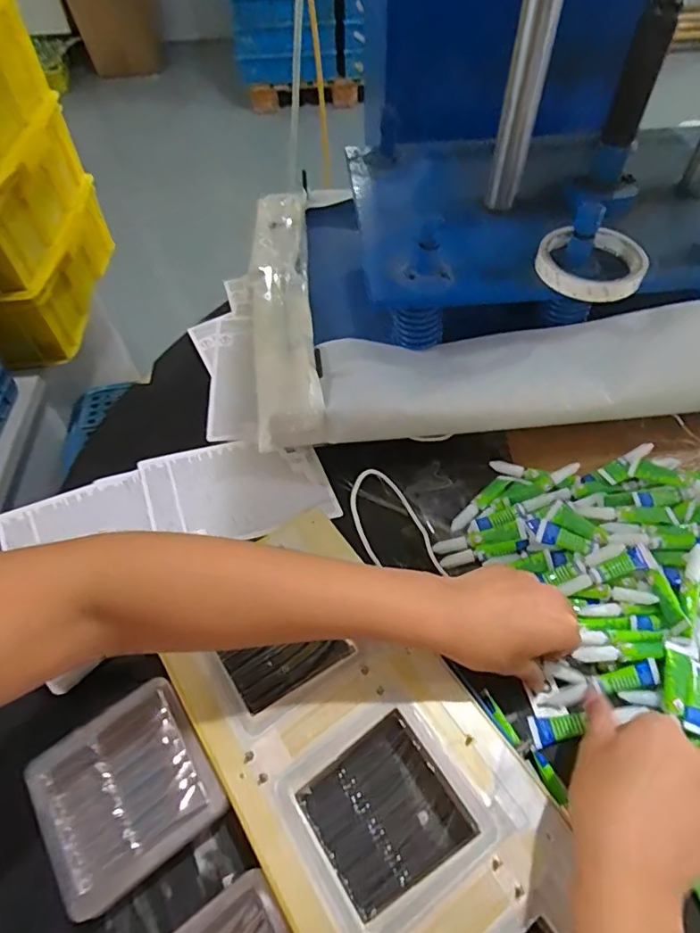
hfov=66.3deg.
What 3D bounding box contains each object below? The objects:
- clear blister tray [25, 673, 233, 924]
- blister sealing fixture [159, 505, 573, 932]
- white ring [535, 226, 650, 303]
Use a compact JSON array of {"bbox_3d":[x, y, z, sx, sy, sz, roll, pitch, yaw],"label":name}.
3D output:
[{"bbox_3d":[-0.151,0.215,0.357,0.104,0.019,0.103,-31,59,-19],"label":"clear blister tray"},{"bbox_3d":[0.028,0.219,0.341,0.166,0.026,0.409,-30,59,-19],"label":"blister sealing fixture"},{"bbox_3d":[0.210,-0.180,0.472,0.088,0.027,0.087,-1,54,1],"label":"white ring"}]

